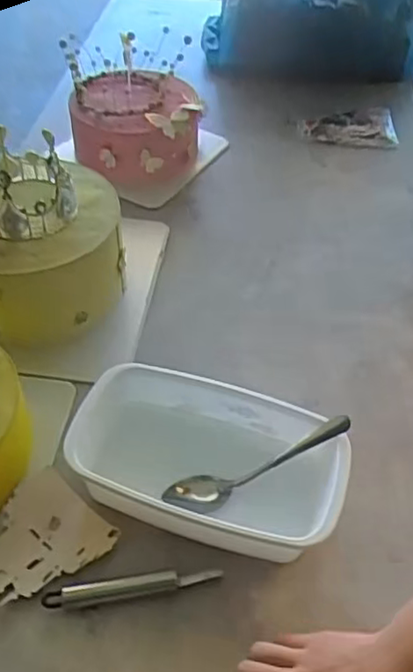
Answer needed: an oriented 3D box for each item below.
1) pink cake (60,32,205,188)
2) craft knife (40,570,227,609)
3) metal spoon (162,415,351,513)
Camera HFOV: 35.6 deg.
[{"bbox_3d":[-0.097,-0.297,0.875,0.170,0.144,0.165,0,49,-4],"label":"pink cake"},{"bbox_3d":[-0.057,0.197,0.506,0.136,0.008,0.017,-6,49,-8],"label":"craft knife"},{"bbox_3d":[0.046,0.115,0.555,0.169,0.033,0.035,-23,52,0],"label":"metal spoon"}]

